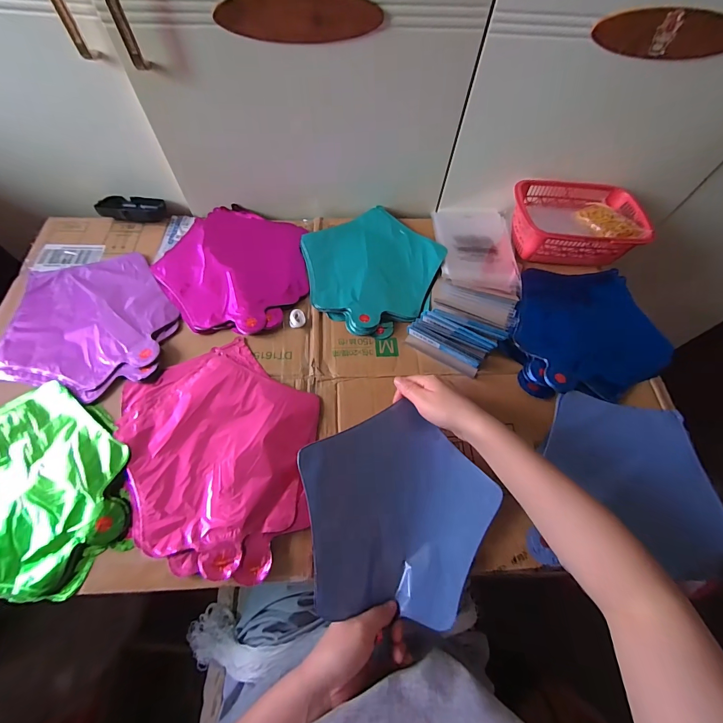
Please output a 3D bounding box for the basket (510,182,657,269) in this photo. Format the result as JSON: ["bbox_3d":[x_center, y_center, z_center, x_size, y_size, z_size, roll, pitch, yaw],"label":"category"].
[{"bbox_3d":[0.371,-0.245,0.621,0.224,0.072,0.152,3,63,-1],"label":"basket"}]

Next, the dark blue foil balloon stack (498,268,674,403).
[{"bbox_3d":[0.339,-0.053,0.545,0.247,0.027,0.236,3,59,-1],"label":"dark blue foil balloon stack"}]

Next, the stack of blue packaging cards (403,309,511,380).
[{"bbox_3d":[0.135,-0.034,0.525,0.130,0.033,0.081,26,64,10],"label":"stack of blue packaging cards"}]

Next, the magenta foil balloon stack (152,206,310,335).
[{"bbox_3d":[-0.206,-0.155,0.573,0.239,0.016,0.236,16,59,7],"label":"magenta foil balloon stack"}]

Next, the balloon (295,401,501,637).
[{"bbox_3d":[0.031,0.167,0.406,0.216,0.030,0.221,31,67,-5],"label":"balloon"}]

